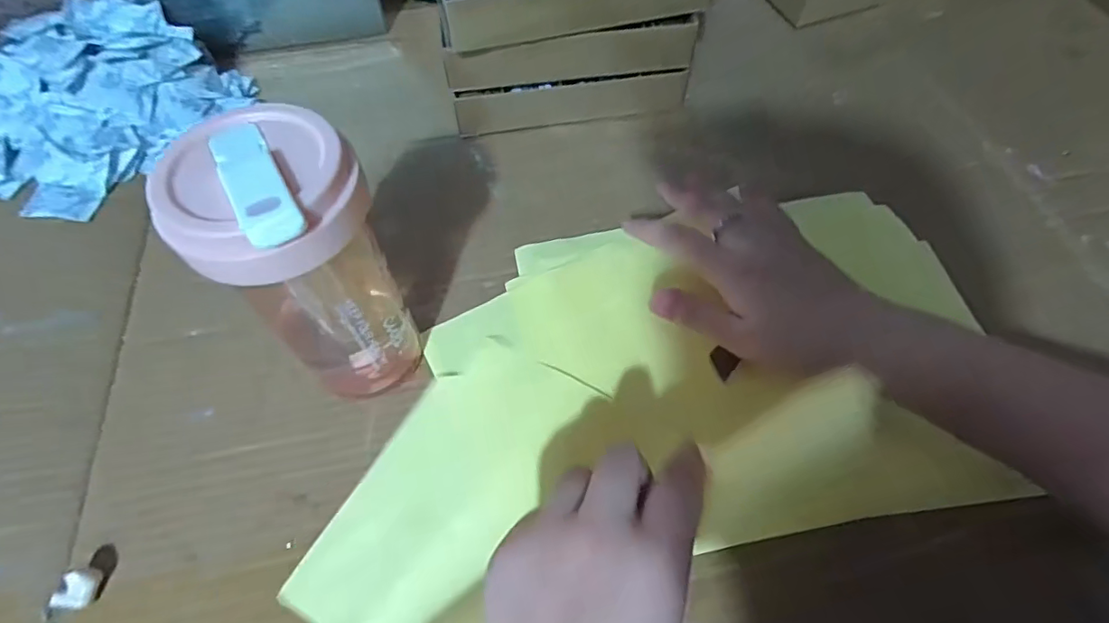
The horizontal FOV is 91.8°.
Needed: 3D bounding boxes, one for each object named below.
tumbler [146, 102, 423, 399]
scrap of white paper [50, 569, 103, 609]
[{"bbox_3d":[-0.125,-0.015,0.292,0.081,0.178,0.074,0,60,1],"label":"tumbler"},{"bbox_3d":[-0.257,0.149,0.289,0.019,0.015,0.019,0,60,1],"label":"scrap of white paper"}]

